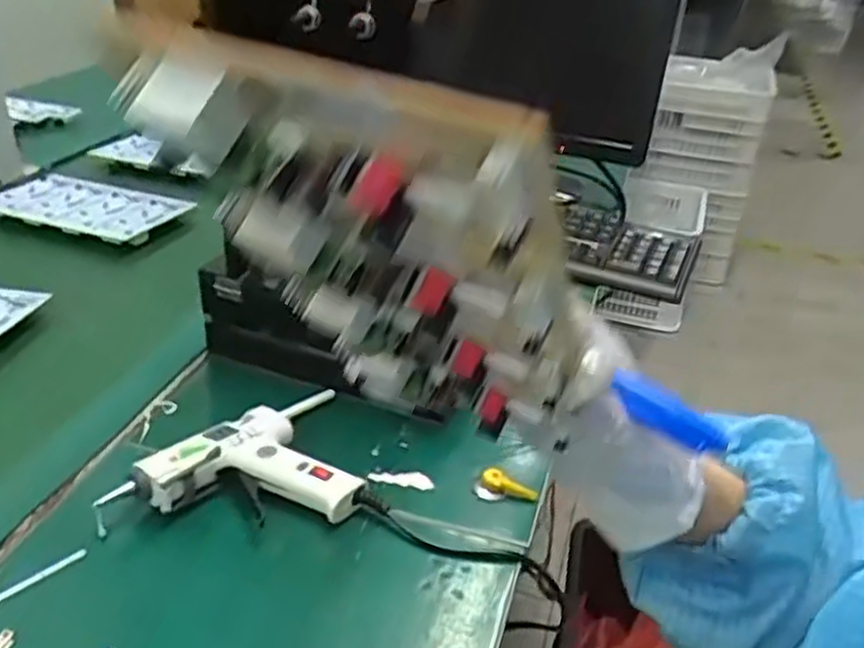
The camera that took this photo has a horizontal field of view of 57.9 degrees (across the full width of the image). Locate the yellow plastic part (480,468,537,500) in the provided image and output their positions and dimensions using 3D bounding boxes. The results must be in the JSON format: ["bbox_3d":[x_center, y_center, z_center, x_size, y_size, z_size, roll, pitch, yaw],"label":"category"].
[{"bbox_3d":[0.054,0.113,0.547,0.041,0.017,0.004,22,5,-2],"label":"yellow plastic part"}]

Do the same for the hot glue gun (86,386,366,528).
[{"bbox_3d":[-0.130,0.087,0.542,0.156,0.032,0.116,1,34,-7],"label":"hot glue gun"}]

